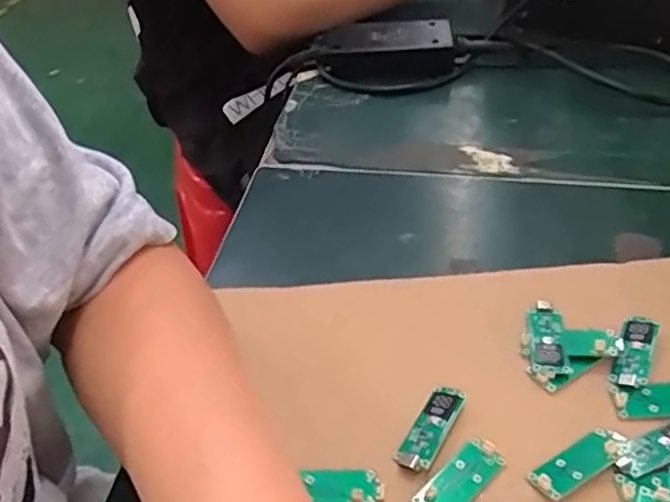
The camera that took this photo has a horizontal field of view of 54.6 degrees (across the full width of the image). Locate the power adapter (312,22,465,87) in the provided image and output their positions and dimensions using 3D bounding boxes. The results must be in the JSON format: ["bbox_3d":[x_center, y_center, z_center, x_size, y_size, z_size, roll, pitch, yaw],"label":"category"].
[{"bbox_3d":[0.048,-0.183,0.611,0.142,0.043,0.062,3,42,8],"label":"power adapter"}]

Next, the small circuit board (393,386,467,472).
[{"bbox_3d":[0.047,0.087,0.319,0.017,0.007,0.050,20,48,25],"label":"small circuit board"}]

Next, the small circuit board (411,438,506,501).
[{"bbox_3d":[0.056,0.105,0.298,0.050,0.004,0.019,-35,50,-29],"label":"small circuit board"}]

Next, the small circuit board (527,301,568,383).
[{"bbox_3d":[0.115,0.049,0.355,0.018,0.007,0.050,4,43,10],"label":"small circuit board"}]

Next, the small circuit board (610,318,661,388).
[{"bbox_3d":[0.158,0.052,0.343,0.017,0.009,0.045,11,49,29],"label":"small circuit board"}]

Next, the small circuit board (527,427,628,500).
[{"bbox_3d":[0.114,0.097,0.302,0.050,0.005,0.018,-25,46,-21],"label":"small circuit board"}]

